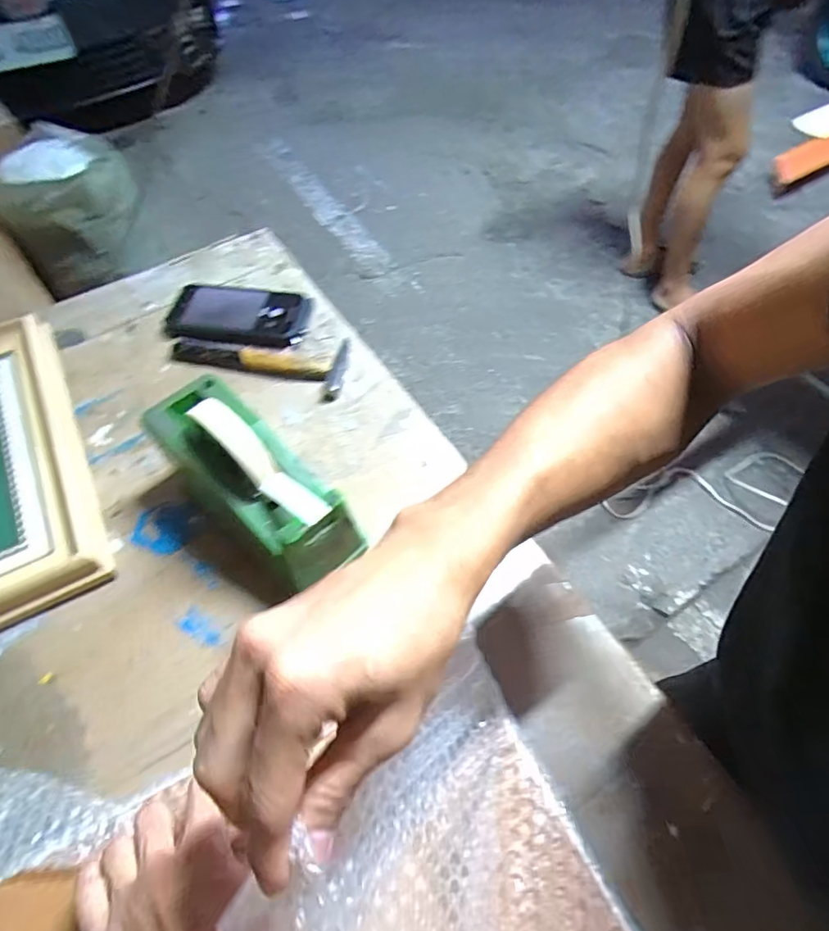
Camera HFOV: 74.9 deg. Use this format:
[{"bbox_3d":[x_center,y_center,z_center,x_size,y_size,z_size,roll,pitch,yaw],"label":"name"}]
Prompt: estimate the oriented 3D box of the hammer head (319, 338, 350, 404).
[{"bbox_3d":[-0.085,-0.107,0.602,0.019,0.014,0.089,9,57,6],"label":"hammer head"}]

